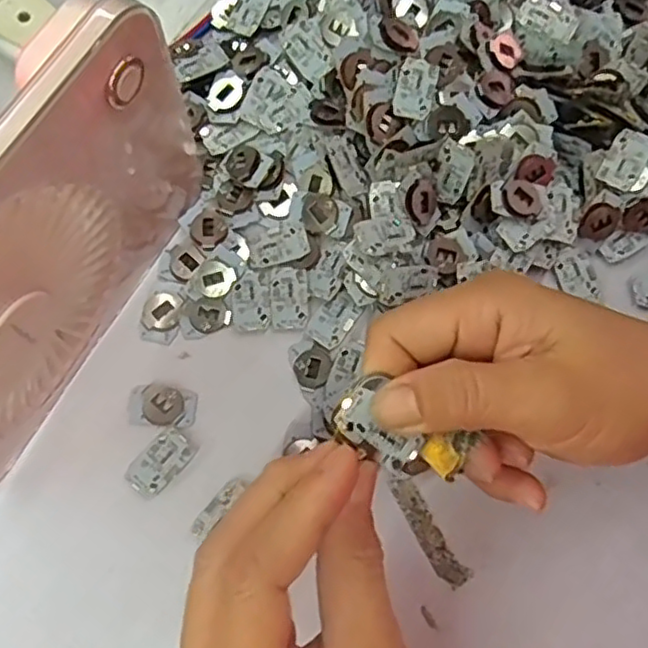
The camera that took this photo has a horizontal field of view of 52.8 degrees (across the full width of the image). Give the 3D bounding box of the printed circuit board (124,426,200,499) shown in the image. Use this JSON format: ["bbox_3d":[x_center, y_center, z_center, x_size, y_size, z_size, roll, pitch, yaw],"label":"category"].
[{"bbox_3d":[-0.073,0.061,0.290,0.018,0.004,0.031,40,77,9],"label":"printed circuit board"}]

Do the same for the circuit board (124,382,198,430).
[{"bbox_3d":[-0.074,0.037,0.299,0.031,0.004,0.019,10,74,1],"label":"circuit board"}]

